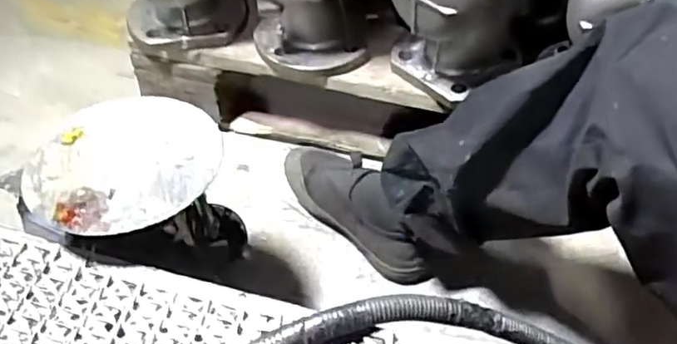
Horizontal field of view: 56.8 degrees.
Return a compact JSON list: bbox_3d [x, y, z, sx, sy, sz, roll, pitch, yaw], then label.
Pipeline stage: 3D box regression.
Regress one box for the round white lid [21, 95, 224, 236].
[{"bbox_3d":[-0.184,-0.012,0.541,0.160,0.012,0.157,-1,47,1],"label":"round white lid"}]

